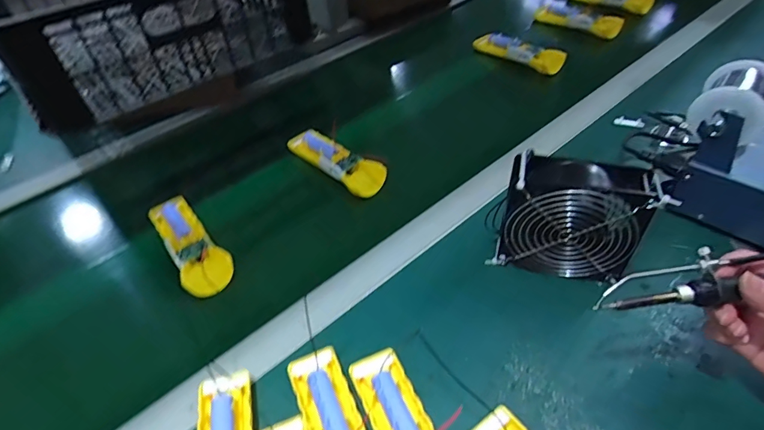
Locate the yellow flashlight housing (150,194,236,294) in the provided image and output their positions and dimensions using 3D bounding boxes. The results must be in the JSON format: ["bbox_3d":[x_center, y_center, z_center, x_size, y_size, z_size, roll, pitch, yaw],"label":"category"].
[{"bbox_3d":[-0.225,0.030,0.519,0.053,0.015,0.166,-33,52,-24],"label":"yellow flashlight housing"}]

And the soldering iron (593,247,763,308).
[{"bbox_3d":[0.257,0.043,0.323,0.197,0.018,0.033,-9,45,5],"label":"soldering iron"}]

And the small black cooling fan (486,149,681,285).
[{"bbox_3d":[0.183,0.007,0.437,0.125,0.130,0.043,8,47,13],"label":"small black cooling fan"}]

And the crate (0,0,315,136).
[{"bbox_3d":[-0.426,-0.366,0.733,0.389,0.134,0.565,-32,52,-24],"label":"crate"}]

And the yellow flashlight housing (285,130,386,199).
[{"bbox_3d":[-0.064,-0.078,0.615,0.048,0.028,0.169,-35,53,-26],"label":"yellow flashlight housing"}]

